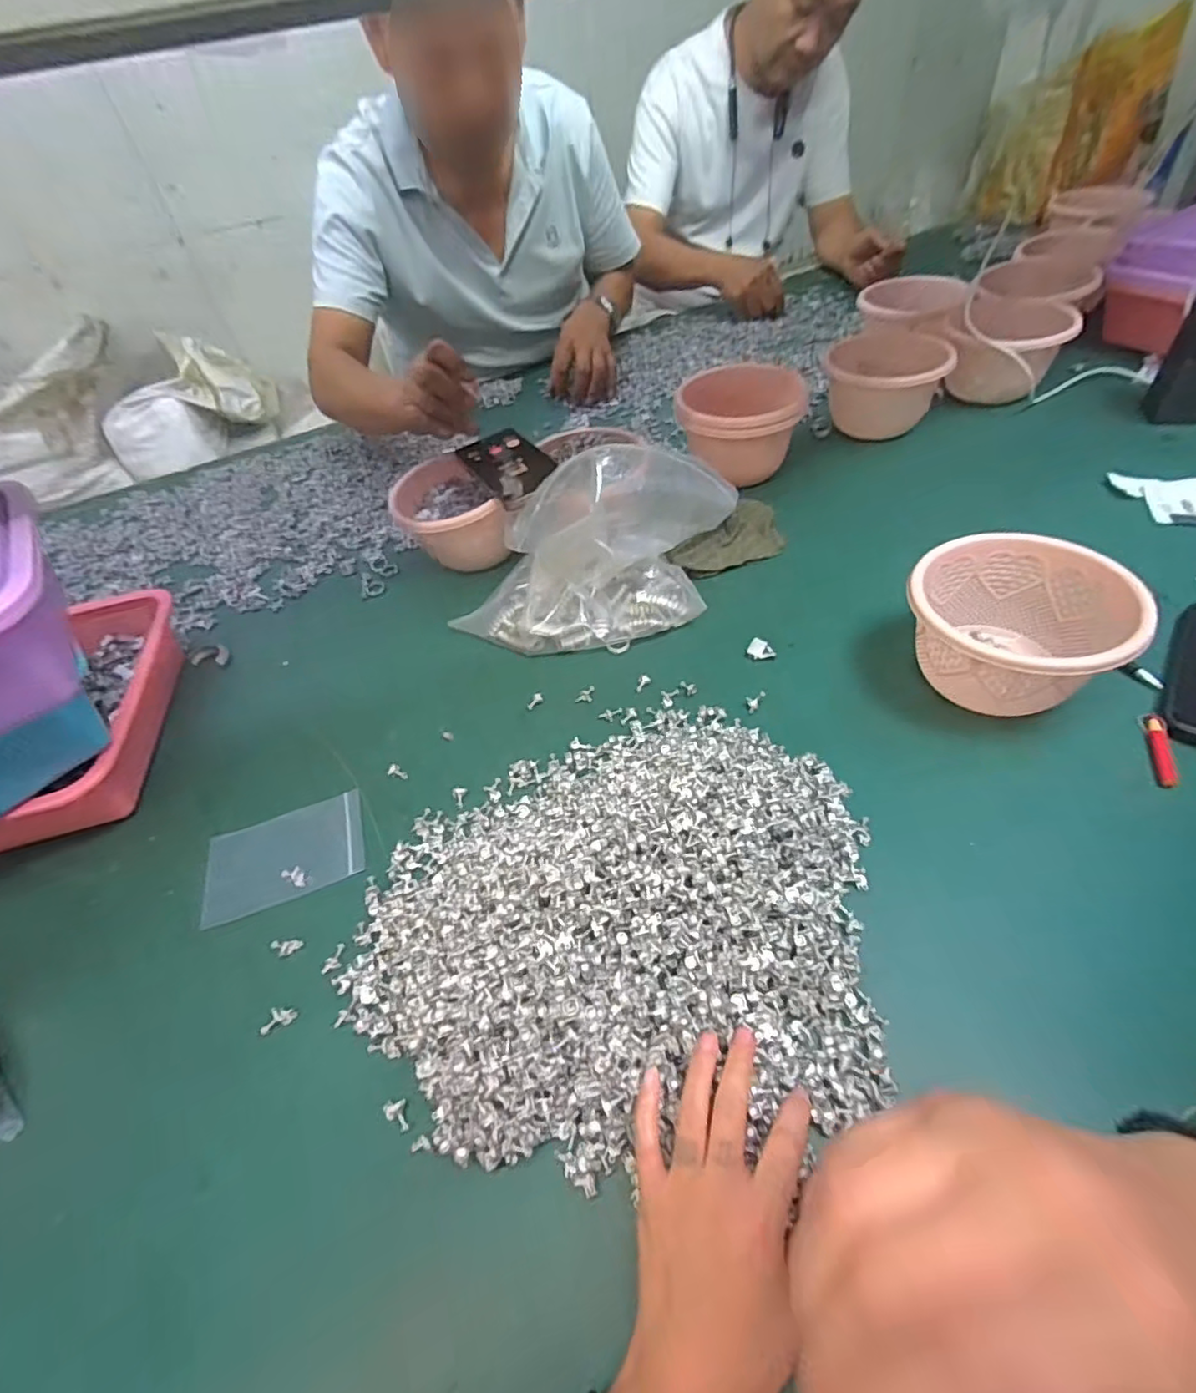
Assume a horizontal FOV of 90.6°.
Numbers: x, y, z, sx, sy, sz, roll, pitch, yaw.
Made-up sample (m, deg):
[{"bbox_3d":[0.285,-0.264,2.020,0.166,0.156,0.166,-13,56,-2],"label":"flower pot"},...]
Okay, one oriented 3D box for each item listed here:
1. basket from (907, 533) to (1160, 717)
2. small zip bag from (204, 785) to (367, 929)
[{"bbox_3d":[0.315,-0.056,0.457,0.136,0.098,0.136,-4,50,5],"label":"basket"},{"bbox_3d":[-0.247,0.125,0.469,0.118,0.004,0.080,-18,49,-11],"label":"small zip bag"}]

